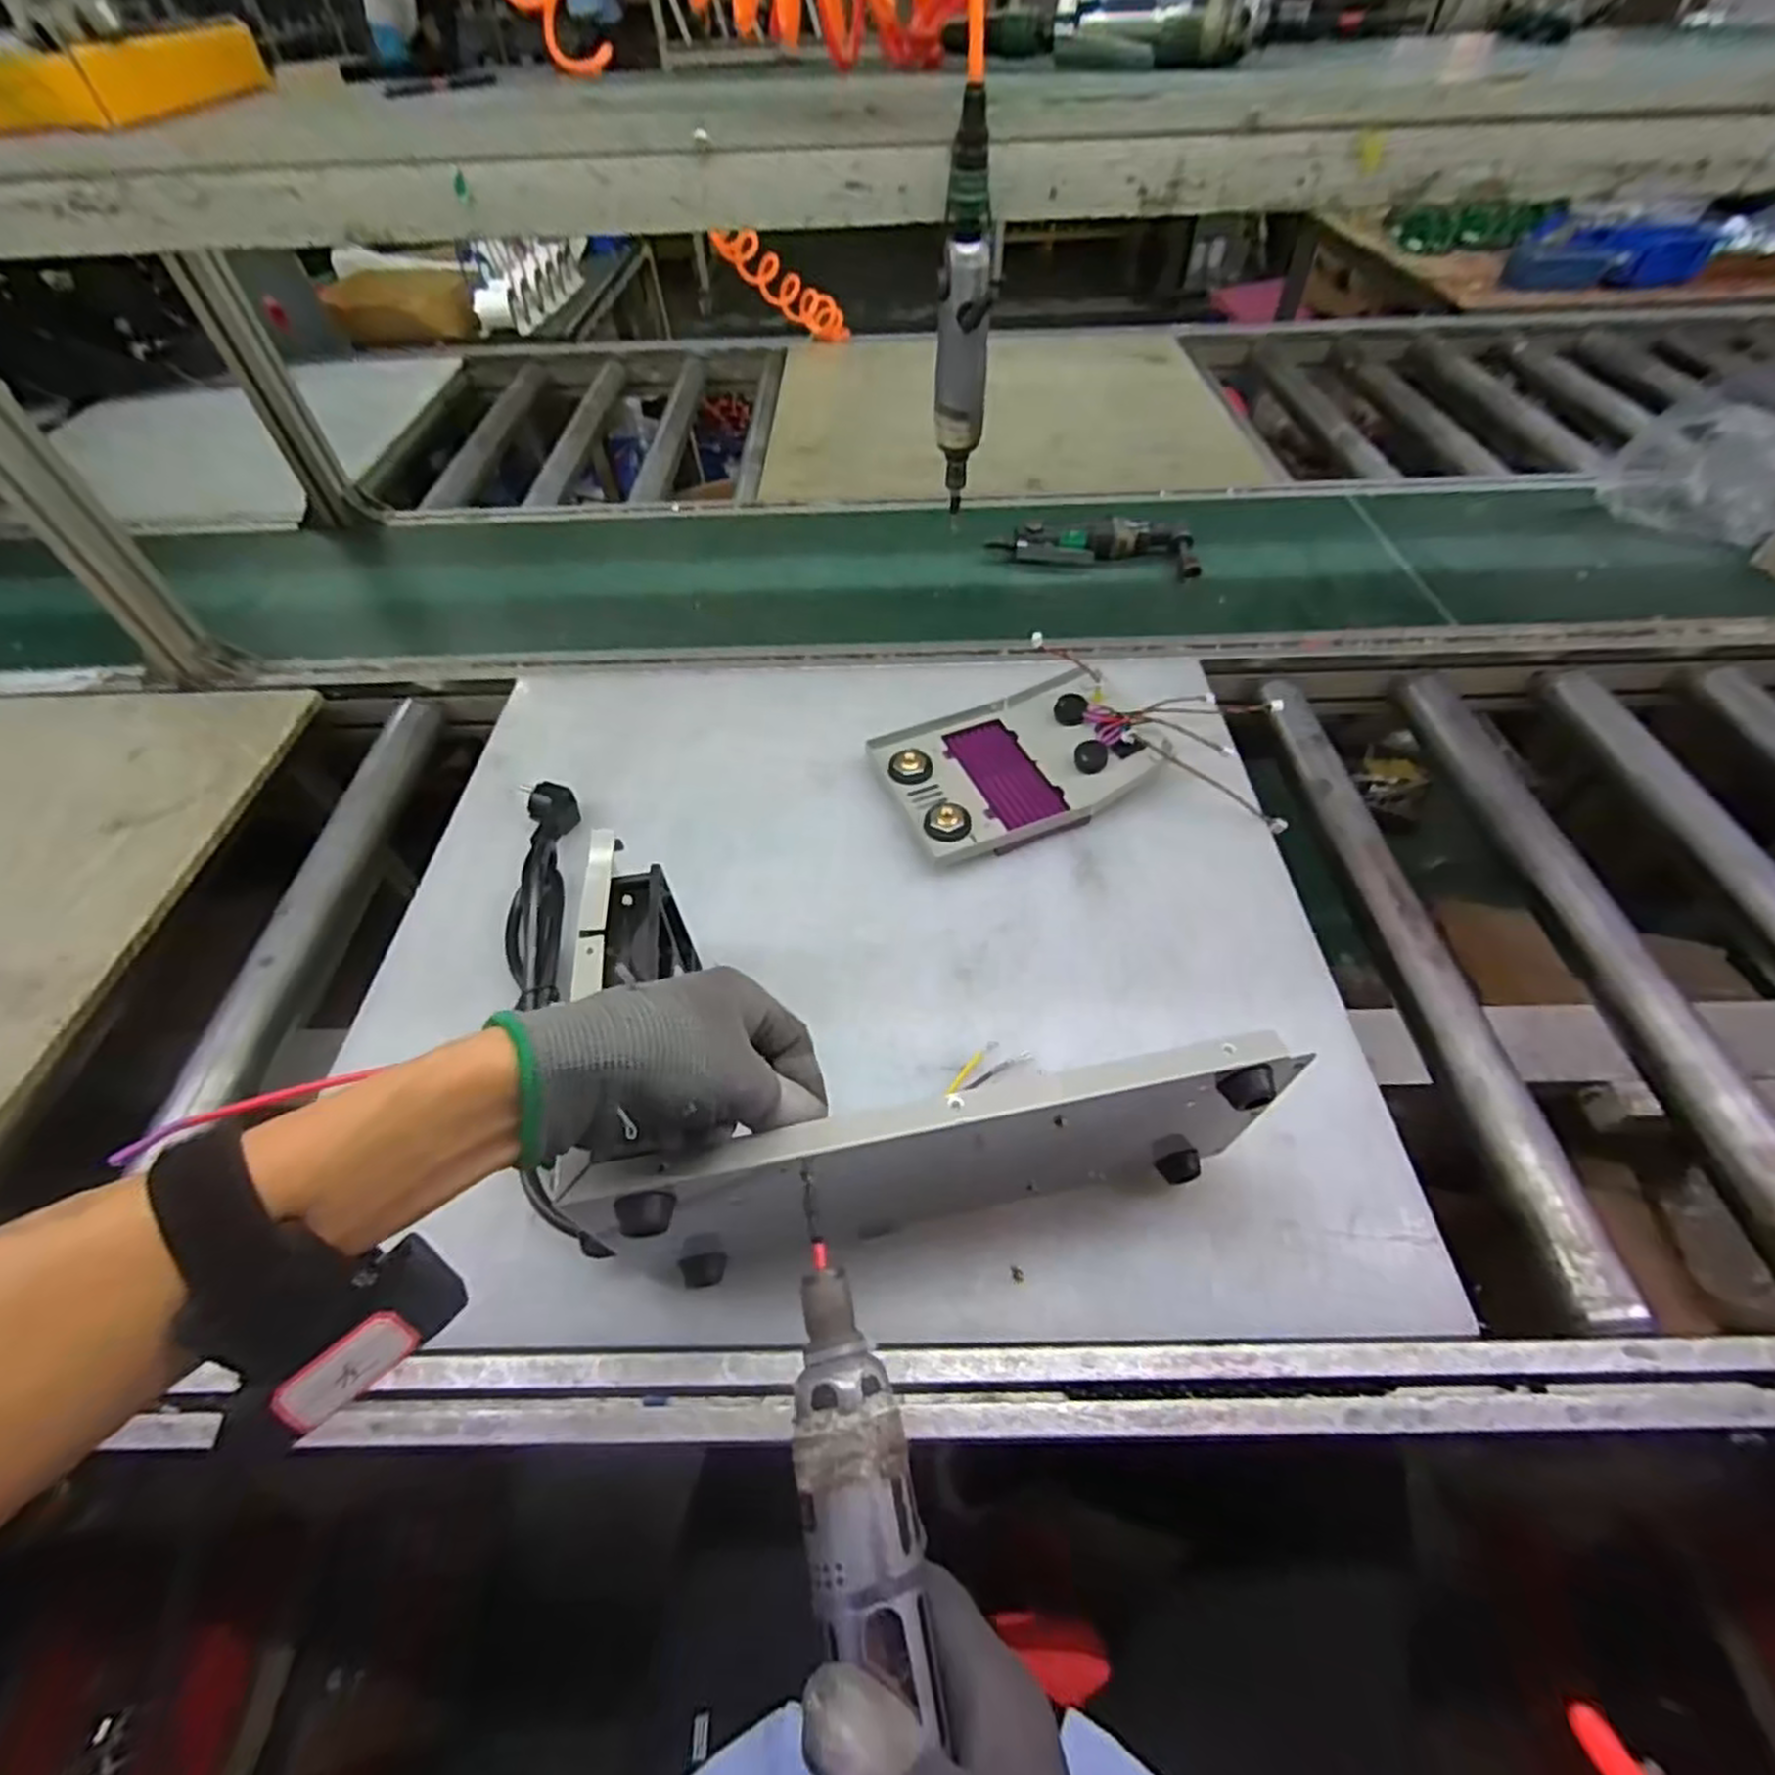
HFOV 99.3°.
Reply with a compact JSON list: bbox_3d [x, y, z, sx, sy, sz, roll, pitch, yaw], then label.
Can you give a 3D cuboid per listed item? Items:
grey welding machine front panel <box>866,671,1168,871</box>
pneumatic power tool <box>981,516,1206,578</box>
[{"bbox_3d":[0.110,-0.113,0.660,0.221,0.046,0.157,-20,55,-13],"label":"grey welding machine front panel"},{"bbox_3d":[0.242,-0.402,0.887,0.238,0.040,0.063,7,53,7],"label":"pneumatic power tool"}]

